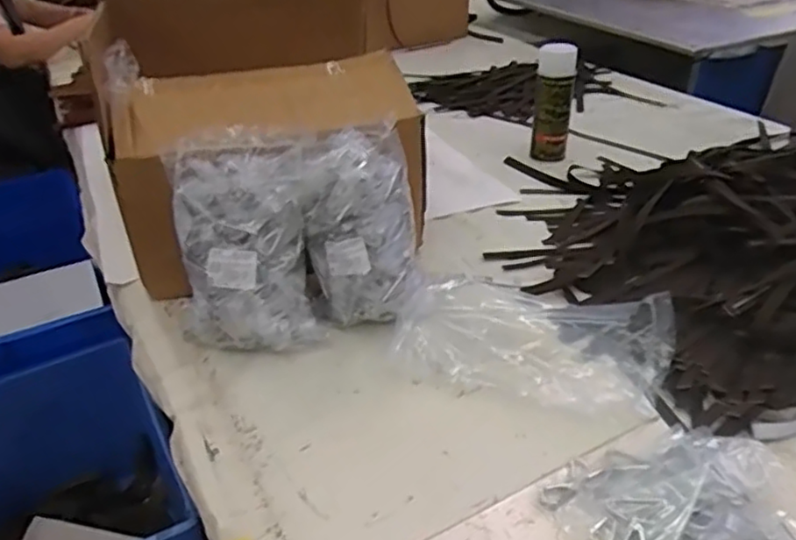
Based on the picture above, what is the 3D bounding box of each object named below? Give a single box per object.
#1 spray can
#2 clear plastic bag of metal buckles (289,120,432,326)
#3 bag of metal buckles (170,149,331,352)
[{"bbox_3d":[0.284,-0.295,1.202,0.066,0.224,0.058,9,34,16],"label":"spray can"},{"bbox_3d":[-0.042,-0.046,0.774,0.139,0.208,0.128,-4,32,-6],"label":"clear plastic bag of metal buckles"},{"bbox_3d":[-0.172,-0.014,0.728,0.141,0.208,0.114,-11,33,-18],"label":"bag of metal buckles"}]

